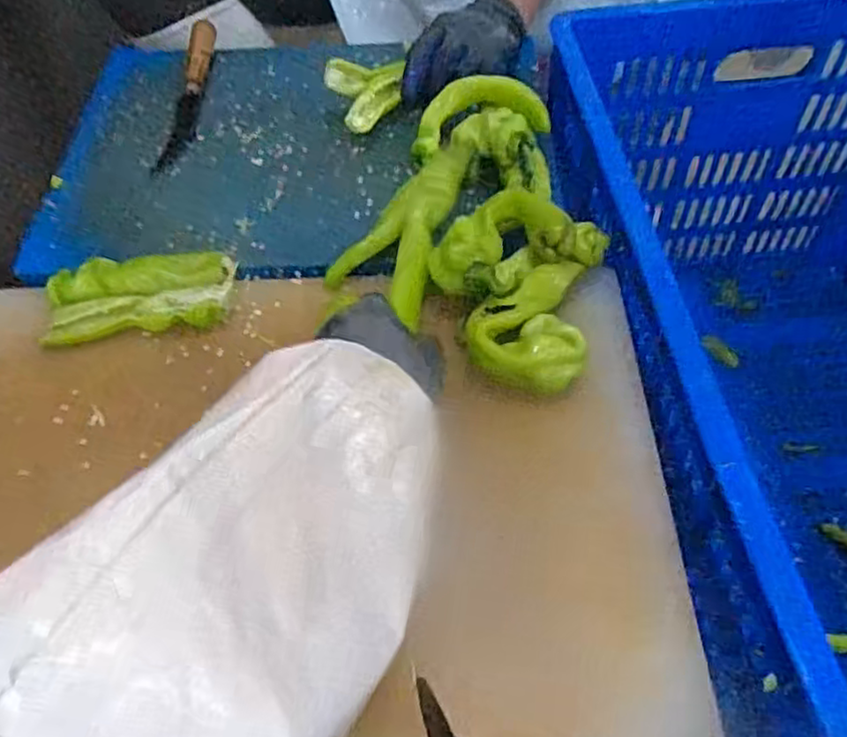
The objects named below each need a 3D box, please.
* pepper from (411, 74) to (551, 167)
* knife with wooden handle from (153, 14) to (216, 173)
[{"bbox_3d":[0.046,-0.220,0.594,0.118,0.033,0.048,-11,52,14],"label":"pepper"},{"bbox_3d":[-0.234,-0.281,0.680,0.026,0.022,0.225,-3,53,3],"label":"knife with wooden handle"}]

